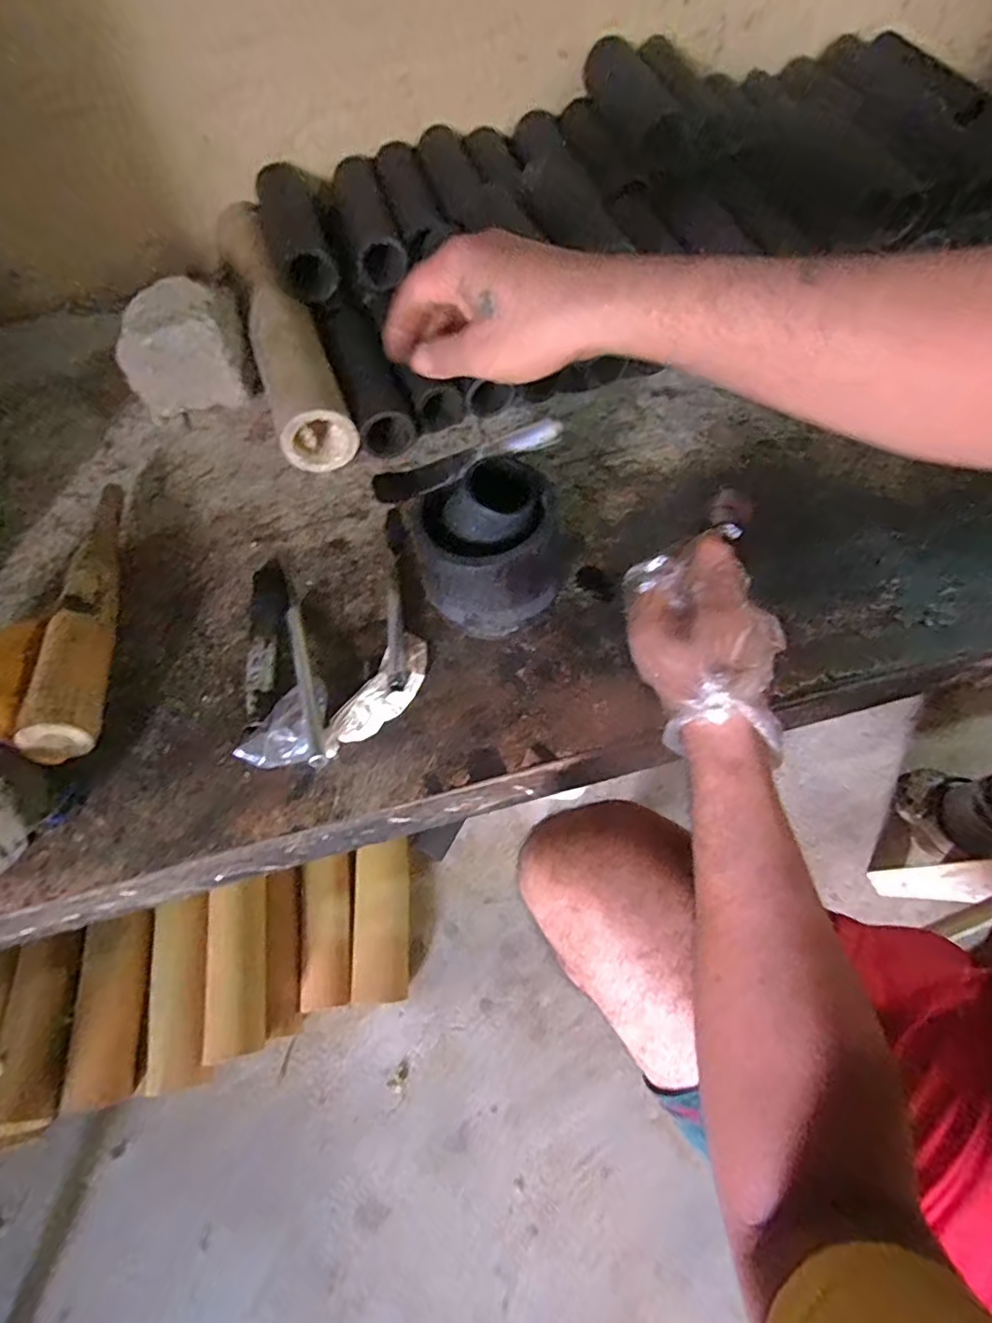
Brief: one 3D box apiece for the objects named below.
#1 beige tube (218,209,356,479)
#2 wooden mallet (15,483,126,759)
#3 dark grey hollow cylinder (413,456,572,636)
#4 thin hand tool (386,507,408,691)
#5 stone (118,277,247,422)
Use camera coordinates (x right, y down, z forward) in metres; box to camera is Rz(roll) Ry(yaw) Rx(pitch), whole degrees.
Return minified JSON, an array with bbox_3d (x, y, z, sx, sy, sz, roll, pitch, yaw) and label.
[{"bbox_3d":[-0.231,-0.363,0.646,0.079,0.084,0.370,-20,63,-7],"label":"beige tube"},{"bbox_3d":[-0.348,-0.056,0.502,0.047,0.064,0.280,-14,62,-4],"label":"wooden mallet"},{"bbox_3d":[-0.001,-0.079,0.448,0.105,0.125,0.084,-8,60,1],"label":"dark grey hollow cylinder"},{"bbox_3d":[-0.085,-0.054,0.499,0.019,0.025,0.172,-5,62,1],"label":"thin hand tool"},{"bbox_3d":[-0.330,-0.334,0.634,0.125,0.102,0.092,-9,62,-1],"label":"stone"}]

